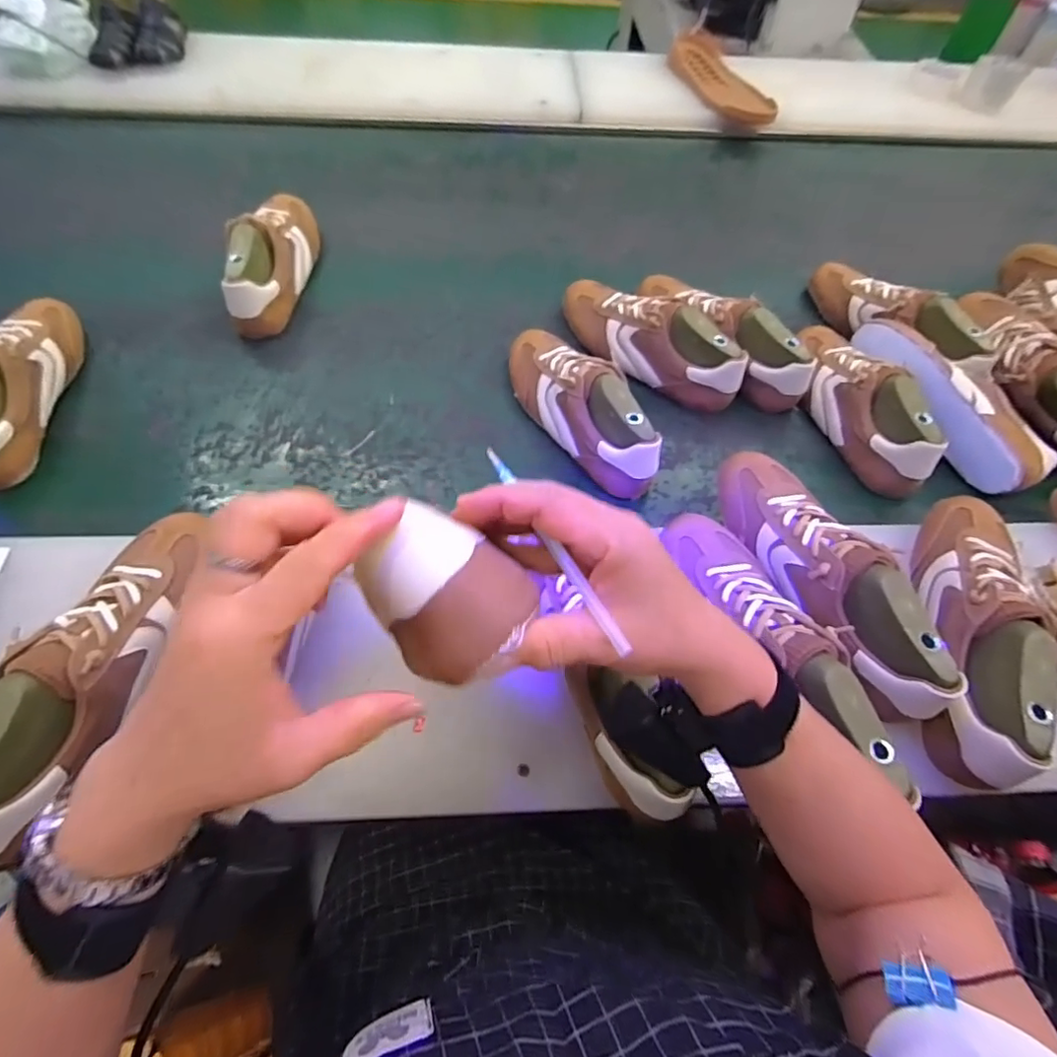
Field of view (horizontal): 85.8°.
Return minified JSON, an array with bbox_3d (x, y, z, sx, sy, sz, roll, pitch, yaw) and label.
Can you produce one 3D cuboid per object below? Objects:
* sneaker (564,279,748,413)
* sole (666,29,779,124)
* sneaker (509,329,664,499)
[{"bbox_3d":[0.153,-0.248,0.728,0.264,0.088,0.080,36,64,17],"label":"sneaker"},{"bbox_3d":[0.350,-0.834,1.052,0.110,0.033,0.272,-14,61,-11],"label":"sole"},{"bbox_3d":[0.059,-0.154,0.654,0.088,0.092,0.264,-30,65,-19],"label":"sneaker"}]

